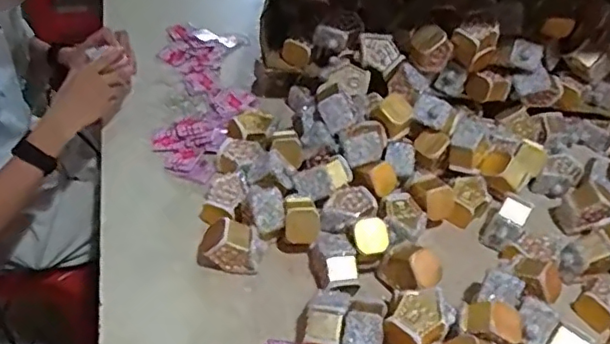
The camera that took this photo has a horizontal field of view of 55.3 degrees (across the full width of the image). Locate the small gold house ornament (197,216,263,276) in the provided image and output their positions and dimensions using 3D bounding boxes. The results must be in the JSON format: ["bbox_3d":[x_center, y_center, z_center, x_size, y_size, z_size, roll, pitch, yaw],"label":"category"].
[{"bbox_3d":[-0.101,0.103,0.802,0.089,0.083,0.047,5,44,-3],"label":"small gold house ornament"}]

